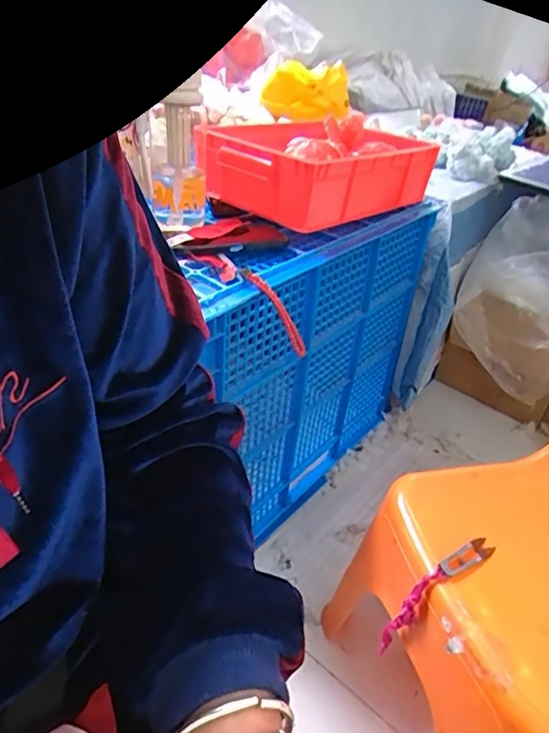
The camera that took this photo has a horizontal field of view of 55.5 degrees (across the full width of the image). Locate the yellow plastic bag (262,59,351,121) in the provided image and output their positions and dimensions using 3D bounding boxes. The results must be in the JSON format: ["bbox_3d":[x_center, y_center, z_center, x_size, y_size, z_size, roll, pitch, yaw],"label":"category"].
[{"bbox_3d":[0.074,-0.630,1.201,0.193,0.116,0.095,6,35,0],"label":"yellow plastic bag"}]

